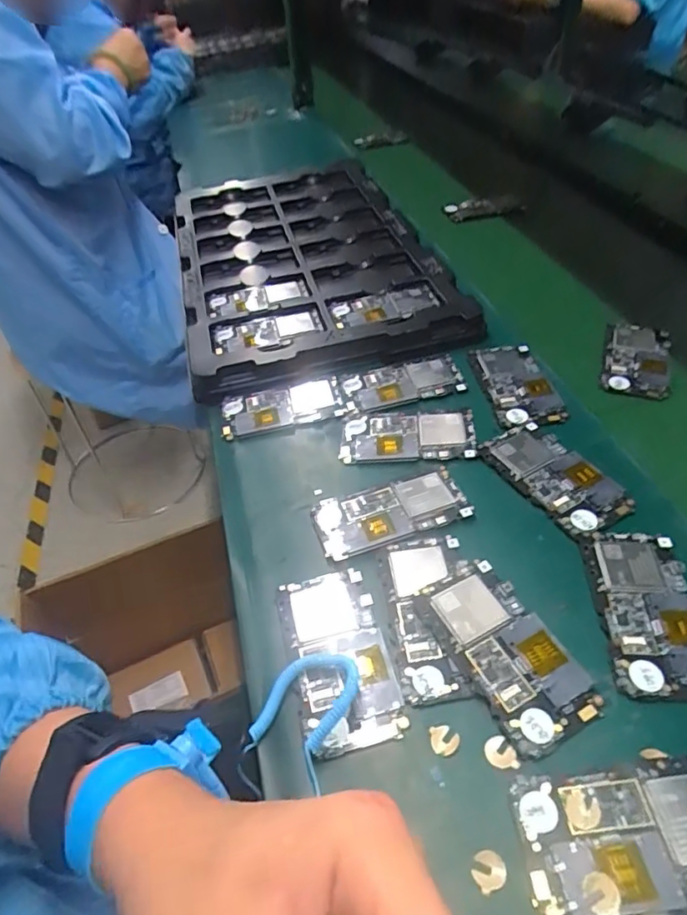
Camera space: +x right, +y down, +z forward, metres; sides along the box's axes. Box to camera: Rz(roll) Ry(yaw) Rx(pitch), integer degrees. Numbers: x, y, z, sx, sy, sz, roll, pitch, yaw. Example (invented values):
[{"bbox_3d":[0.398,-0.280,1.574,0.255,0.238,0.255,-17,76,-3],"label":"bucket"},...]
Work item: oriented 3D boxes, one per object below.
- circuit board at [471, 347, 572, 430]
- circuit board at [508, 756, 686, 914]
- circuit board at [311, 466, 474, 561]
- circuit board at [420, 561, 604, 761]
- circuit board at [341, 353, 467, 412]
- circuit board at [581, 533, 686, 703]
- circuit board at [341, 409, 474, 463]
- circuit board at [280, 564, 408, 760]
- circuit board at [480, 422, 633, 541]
[{"bbox_3d":[0.174,-0.077,0.582,0.066,0.004,0.129,-7,44,-2],"label":"circuit board"},{"bbox_3d":[0.158,0.201,0.305,0.124,0.004,0.065,-7,44,-1],"label":"circuit board"},{"bbox_3d":[0.039,0.044,0.475,0.123,0.004,0.064,-14,45,-9],"label":"circuit board"},{"bbox_3d":[0.109,0.126,0.380,0.064,0.011,0.123,-22,46,-16],"label":"circuit board"},{"bbox_3d":[0.063,-0.079,0.599,0.126,0.005,0.056,-14,45,-8],"label":"circuit board"},{"bbox_3d":[0.211,0.105,0.397,0.068,0.004,0.124,0,44,6],"label":"circuit board"},{"bbox_3d":[0.060,-0.020,0.540,0.123,0.009,0.065,-2,44,3],"label":"circuit board"},{"bbox_3d":[-0.004,0.134,0.393,0.066,0.004,0.125,-12,44,-7],"label":"circuit board"},{"bbox_3d":[0.181,0.015,0.489,0.067,0.004,0.124,-23,47,-17],"label":"circuit board"}]

